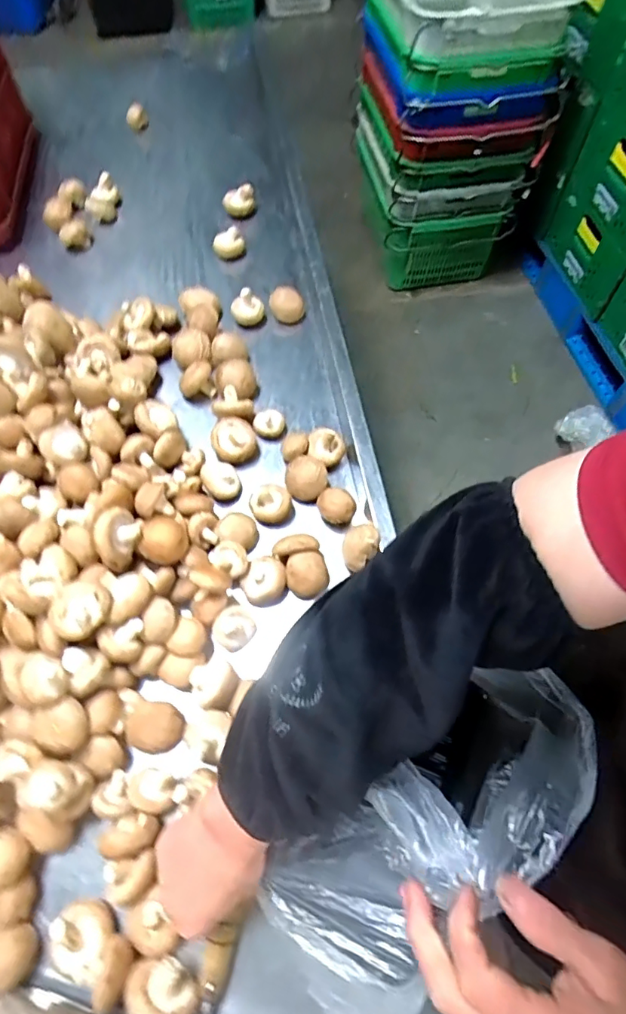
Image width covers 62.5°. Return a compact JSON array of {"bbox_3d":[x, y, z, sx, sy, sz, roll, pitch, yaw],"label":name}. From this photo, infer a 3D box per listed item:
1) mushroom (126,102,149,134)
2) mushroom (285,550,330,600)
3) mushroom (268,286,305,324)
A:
[{"bbox_3d":[-0.350,-0.771,1.022,0.045,0.040,0.045,-13,63,-6],"label":"mushroom"},{"bbox_3d":[-0.006,0.075,0.568,0.046,0.030,0.045,0,62,1],"label":"mushroom"},{"bbox_3d":[-0.039,-0.302,0.765,0.052,0.036,0.041,-4,62,-1],"label":"mushroom"}]

